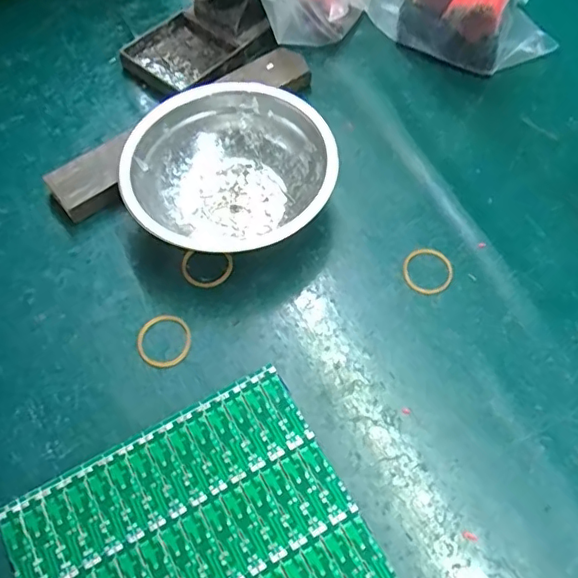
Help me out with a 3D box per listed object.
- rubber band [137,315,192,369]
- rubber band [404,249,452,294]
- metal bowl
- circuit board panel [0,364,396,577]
[{"bbox_3d":[-0.072,0.029,0.320,0.031,0.004,0.032,-1,62,1],"label":"rubber band"},{"bbox_3d":[0.085,-0.012,0.340,0.031,0.004,0.030,-1,62,1],"label":"rubber band"},{"bbox_3d":[-0.036,-0.071,0.352,0.127,0.041,0.122,-2,62,-1],"label":"metal bowl"},{"bbox_3d":[-0.044,0.121,0.258,0.149,0.004,0.124,-27,64,-13],"label":"circuit board panel"}]

